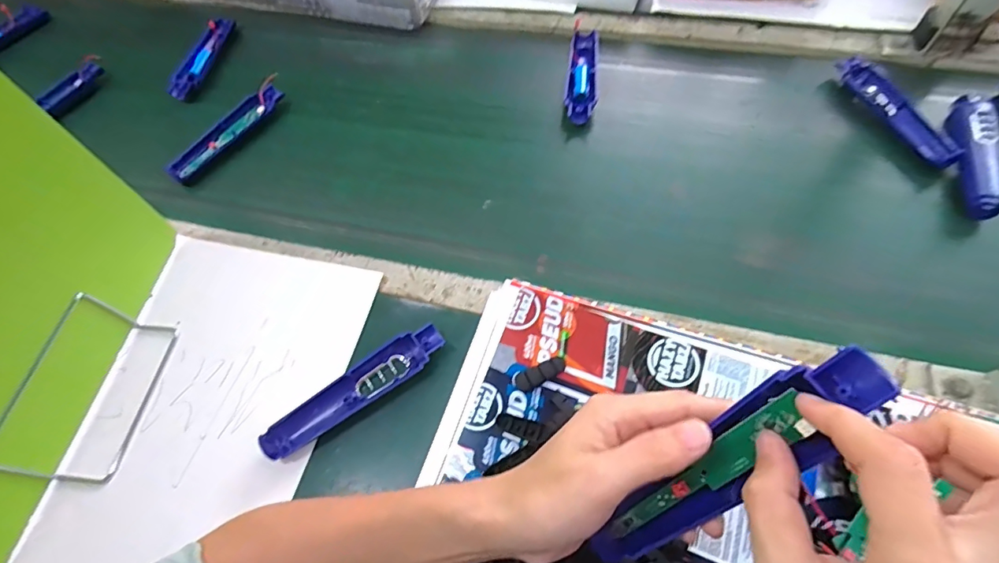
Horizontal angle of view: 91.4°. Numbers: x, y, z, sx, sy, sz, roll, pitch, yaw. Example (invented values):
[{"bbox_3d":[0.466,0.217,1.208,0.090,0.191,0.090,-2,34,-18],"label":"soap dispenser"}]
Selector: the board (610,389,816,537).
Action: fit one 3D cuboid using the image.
[{"bbox_3d":[0.106,0.103,0.256,0.009,0.132,0.019,3,44,-41],"label":"board"}]

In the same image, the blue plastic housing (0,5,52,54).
[{"bbox_3d":[-0.778,-0.395,0.775,0.133,0.035,0.031,-24,54,10],"label":"blue plastic housing"}]

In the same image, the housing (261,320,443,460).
[{"bbox_3d":[-0.129,0.096,0.435,0.172,0.025,0.037,-32,64,-14],"label":"housing"}]

